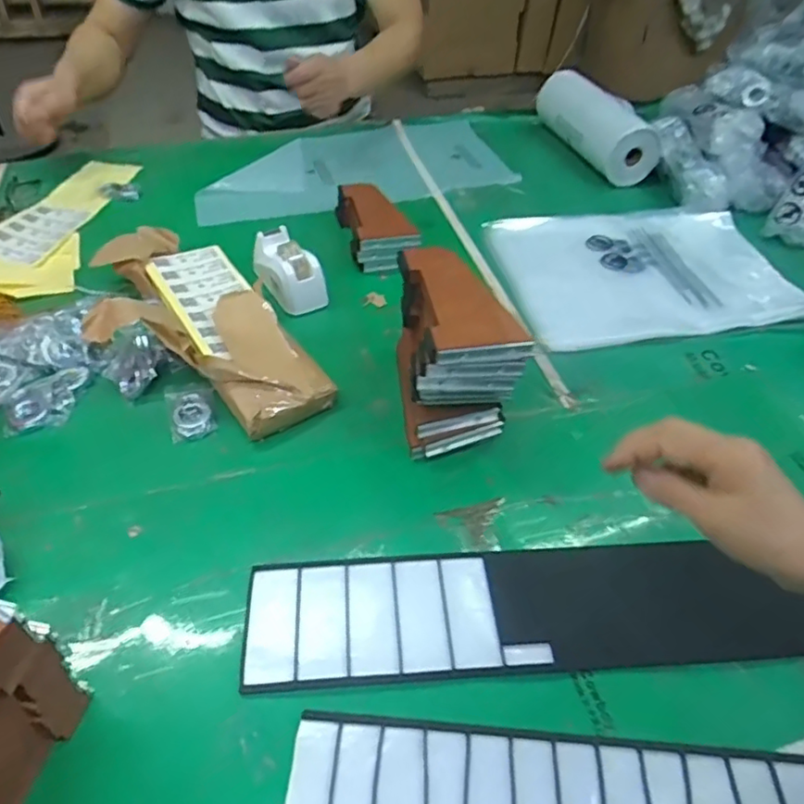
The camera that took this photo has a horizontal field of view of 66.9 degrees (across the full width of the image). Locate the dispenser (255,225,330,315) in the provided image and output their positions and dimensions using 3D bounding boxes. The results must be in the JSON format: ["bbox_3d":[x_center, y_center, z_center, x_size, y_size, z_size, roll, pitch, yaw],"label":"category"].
[{"bbox_3d":[-0.139,-0.160,0.735,0.054,0.064,0.113,-25,52,-25],"label":"dispenser"}]

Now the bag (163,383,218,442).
[{"bbox_3d":[-0.209,0.007,0.604,0.045,0.007,0.077,-15,48,-16],"label":"bag"}]

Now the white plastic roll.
[{"bbox_3d":[0.317,-0.463,1.014,0.075,0.089,0.269,-18,49,-19],"label":"white plastic roll"}]

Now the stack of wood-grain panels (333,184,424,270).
[{"bbox_3d":[-0.032,-0.233,0.819,0.085,0.054,0.173,-10,47,-12],"label":"stack of wood-grain panels"}]

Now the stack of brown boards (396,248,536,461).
[{"bbox_3d":[0.046,-0.042,0.573,0.086,0.146,0.145,-5,46,-7],"label":"stack of brown boards"}]

